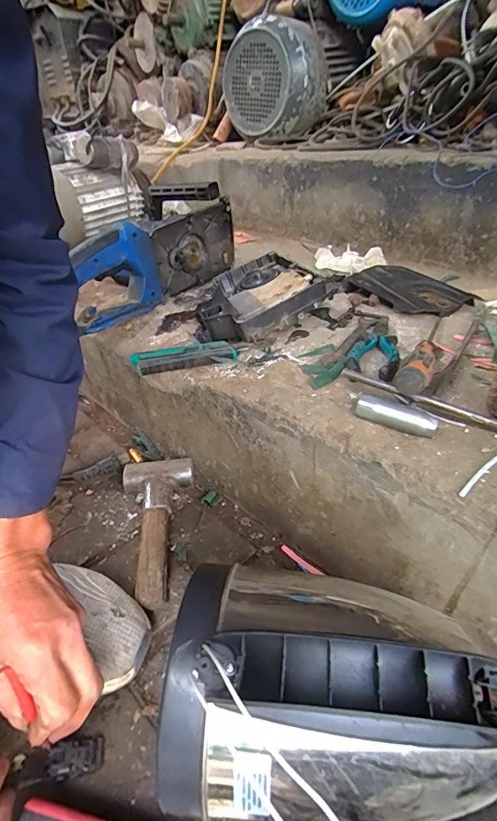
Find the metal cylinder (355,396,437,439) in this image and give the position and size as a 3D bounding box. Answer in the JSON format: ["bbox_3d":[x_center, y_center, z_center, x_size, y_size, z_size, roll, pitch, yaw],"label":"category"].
[{"bbox_3d":[0.131,0.005,0.382,0.067,0.019,0.015,16,38,25],"label":"metal cylinder"}]

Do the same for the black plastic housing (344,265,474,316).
[{"bbox_3d":[0.232,-0.179,0.624,0.099,0.029,0.153,-22,39,-27],"label":"black plastic housing"}]

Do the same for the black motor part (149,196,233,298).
[{"bbox_3d":[-0.090,-0.271,0.730,0.027,0.119,0.185,18,39,28],"label":"black motor part"}]

